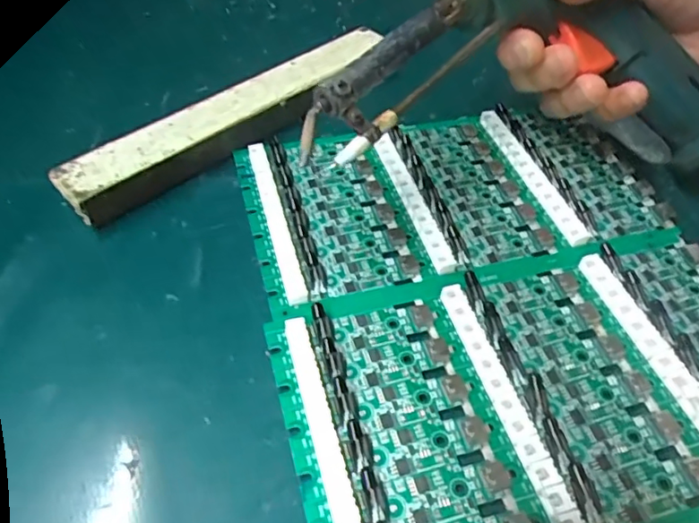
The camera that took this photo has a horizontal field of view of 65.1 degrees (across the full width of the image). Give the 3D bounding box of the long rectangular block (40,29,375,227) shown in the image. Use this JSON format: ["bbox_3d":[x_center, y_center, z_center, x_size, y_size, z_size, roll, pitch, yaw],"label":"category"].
[{"bbox_3d":[-0.054,-0.076,0.284,0.030,0.021,0.192,38,58,25],"label":"long rectangular block"}]

